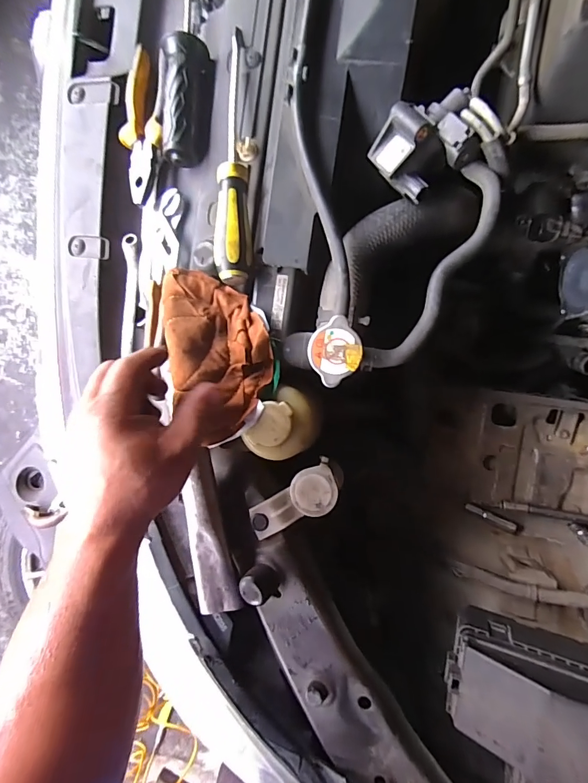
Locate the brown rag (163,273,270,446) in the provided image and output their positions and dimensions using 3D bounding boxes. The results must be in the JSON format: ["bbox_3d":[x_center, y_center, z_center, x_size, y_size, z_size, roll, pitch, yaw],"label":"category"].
[{"bbox_3d":[-0.069,-0.047,0.367,0.084,0.047,0.150,-18,88,8],"label":"brown rag"}]

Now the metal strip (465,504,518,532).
[{"bbox_3d":[0.256,0.163,0.523,0.067,0.010,0.011,27,94,8],"label":"metal strip"}]

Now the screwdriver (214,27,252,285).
[{"bbox_3d":[-0.054,-0.215,0.370,0.032,0.038,0.233,0,90,9],"label":"screwdriver"}]

